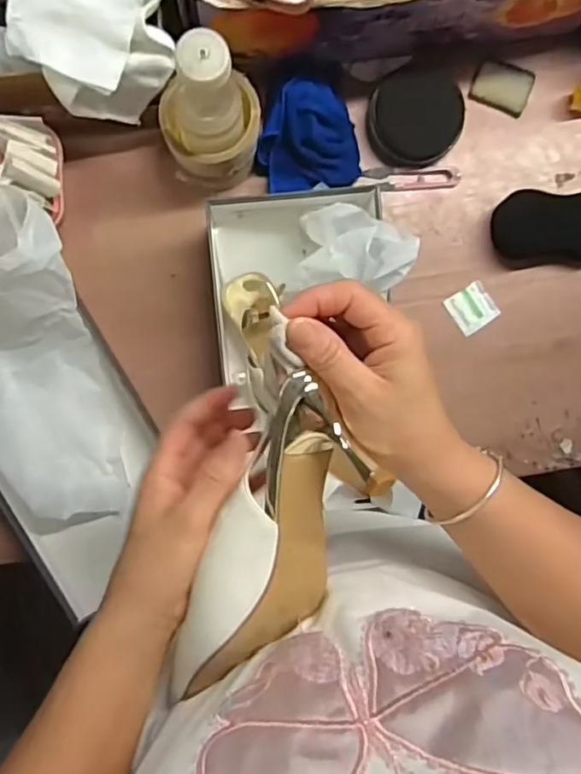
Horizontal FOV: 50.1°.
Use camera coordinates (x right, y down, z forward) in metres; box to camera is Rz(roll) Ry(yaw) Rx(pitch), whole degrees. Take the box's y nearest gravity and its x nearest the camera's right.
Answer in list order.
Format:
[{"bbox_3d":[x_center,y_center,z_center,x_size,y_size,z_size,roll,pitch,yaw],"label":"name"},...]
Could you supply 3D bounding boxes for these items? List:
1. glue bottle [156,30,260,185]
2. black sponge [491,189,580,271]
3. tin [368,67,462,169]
[{"bbox_3d":[-0.069,-0.232,0.537,0.086,0.183,0.069,-14,92,-3],"label":"glue bottle"},{"bbox_3d":[0.272,-0.161,0.632,0.125,0.036,0.071,-1,92,-3],"label":"black sponge"},{"bbox_3d":[0.126,-0.270,0.620,0.090,0.030,0.088,0,92,-3],"label":"tin"}]

